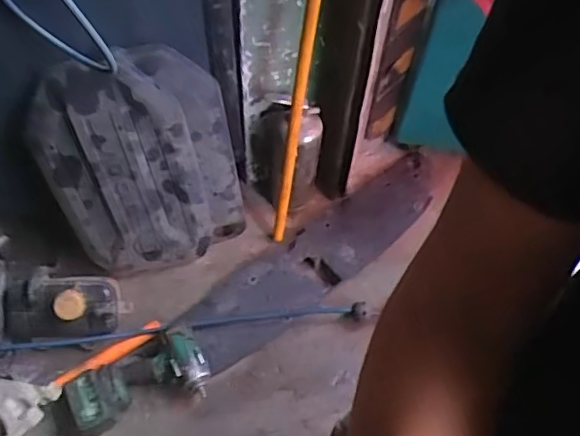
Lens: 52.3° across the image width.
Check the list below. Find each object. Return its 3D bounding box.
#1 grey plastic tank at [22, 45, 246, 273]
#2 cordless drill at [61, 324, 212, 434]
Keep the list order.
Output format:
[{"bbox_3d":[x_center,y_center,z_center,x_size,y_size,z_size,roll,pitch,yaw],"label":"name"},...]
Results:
[{"bbox_3d":[-0.310,-0.098,1.275,0.385,0.635,0.107,-20,61,-14],"label":"grey plastic tank"},{"bbox_3d":[-0.338,0.352,1.324,0.297,0.089,0.168,-15,60,-11],"label":"cordless drill"}]

